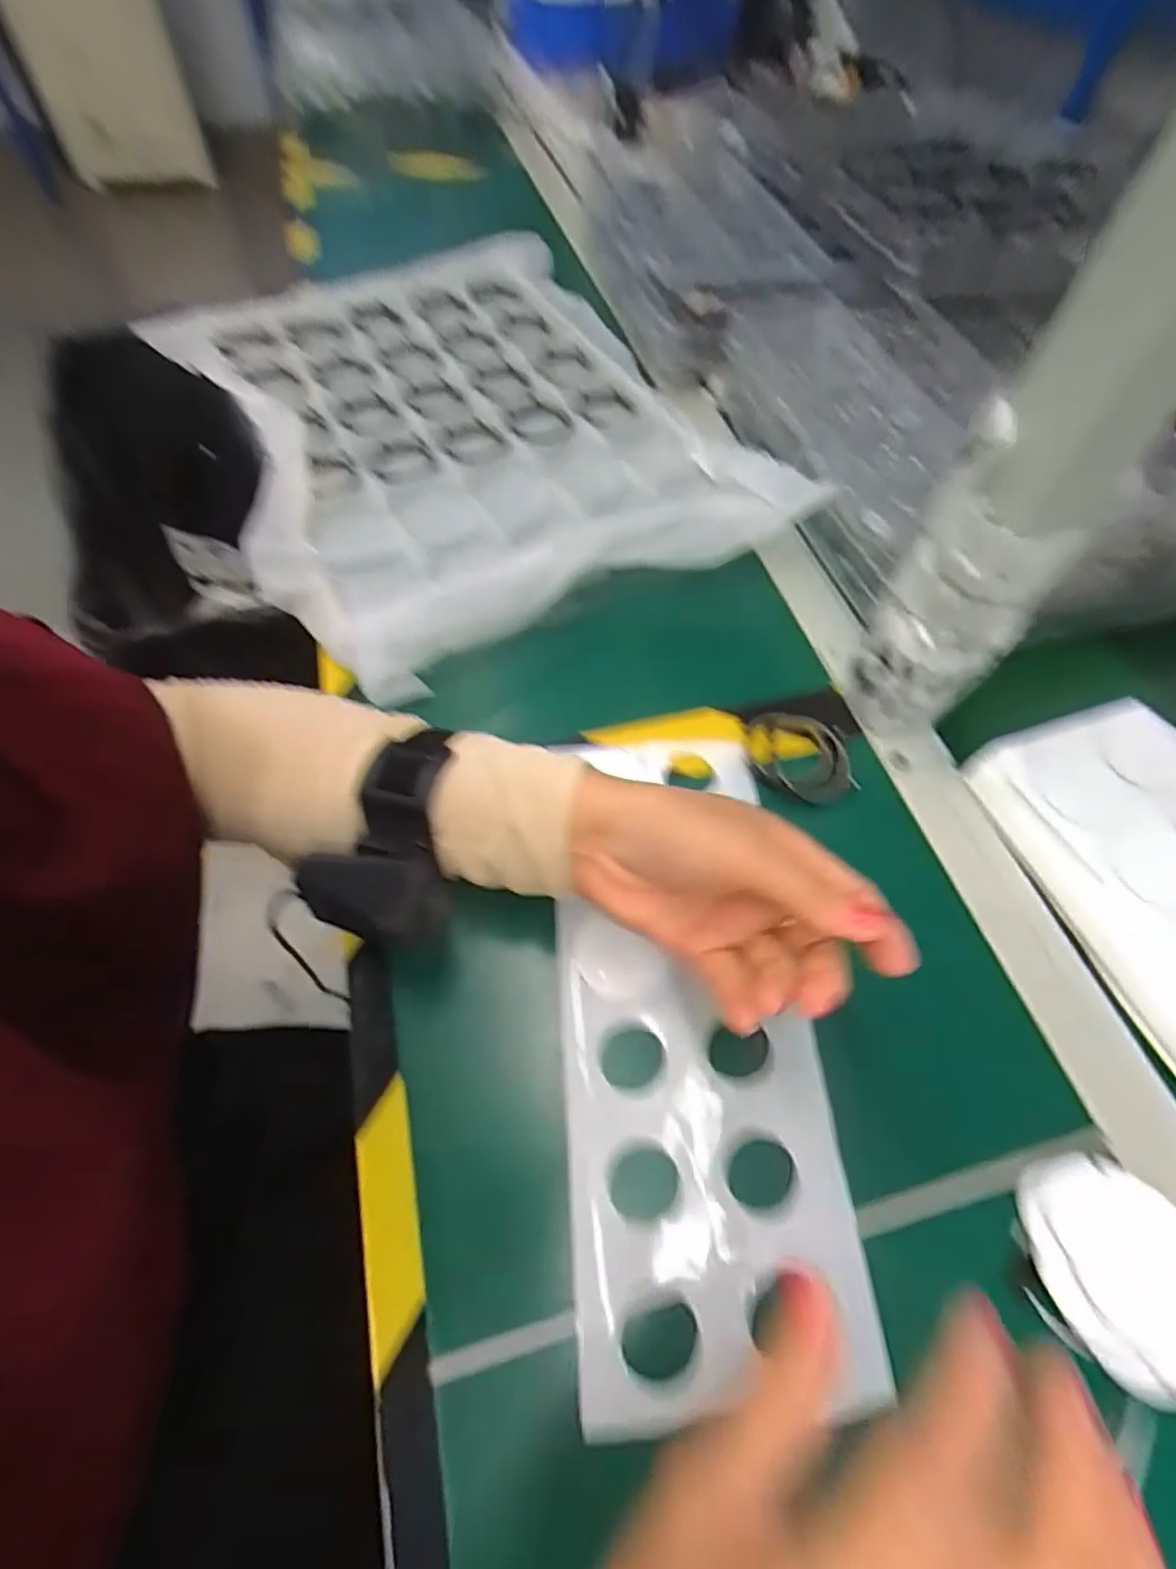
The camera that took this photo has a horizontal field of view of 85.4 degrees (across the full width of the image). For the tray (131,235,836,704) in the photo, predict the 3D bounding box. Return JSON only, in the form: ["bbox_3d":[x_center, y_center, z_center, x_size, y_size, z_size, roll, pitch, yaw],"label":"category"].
[{"bbox_3d":[-0.106,-0.281,0.492,0.354,0.031,0.468,-29,64,-19],"label":"tray"}]

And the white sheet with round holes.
[{"bbox_3d":[0.043,0.095,0.286,0.108,0.007,0.274,-1,58,-5],"label":"white sheet with round holes"}]

